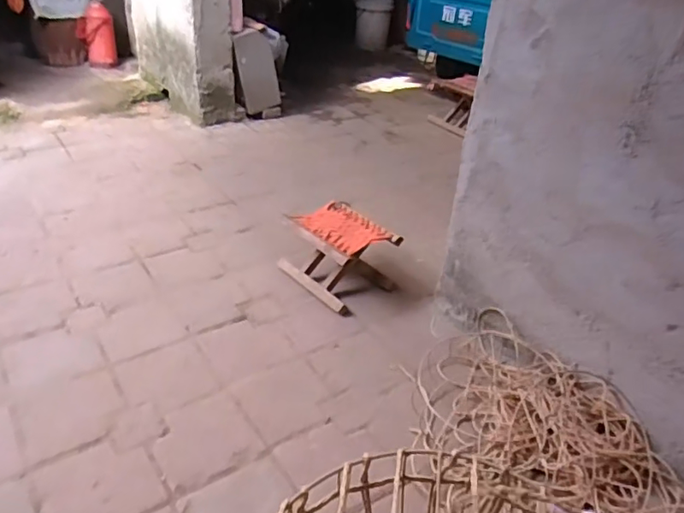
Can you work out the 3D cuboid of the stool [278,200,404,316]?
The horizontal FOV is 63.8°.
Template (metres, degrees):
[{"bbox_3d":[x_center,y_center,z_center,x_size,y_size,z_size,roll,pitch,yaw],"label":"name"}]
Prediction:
[{"bbox_3d":[-0.011,-0.004,1.584,0.226,0.183,0.277,-24,42,-37],"label":"stool"}]

